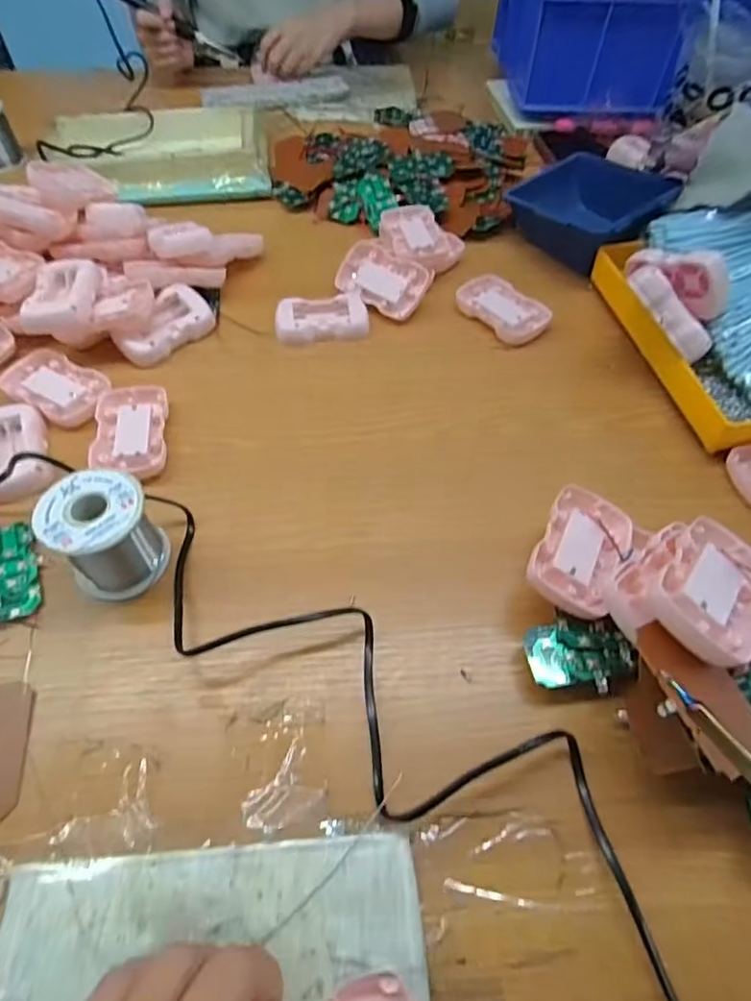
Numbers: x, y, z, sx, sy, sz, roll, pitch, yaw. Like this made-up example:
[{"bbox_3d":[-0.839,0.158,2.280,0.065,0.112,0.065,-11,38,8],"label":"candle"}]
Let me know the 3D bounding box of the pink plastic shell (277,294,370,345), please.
[{"bbox_3d":[-0.051,-0.171,0.532,0.085,0.021,0.049,-8,57,-7],"label":"pink plastic shell"}]

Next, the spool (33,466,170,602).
[{"bbox_3d":[-0.173,0.021,0.363,0.061,0.061,0.061,1,56,-1],"label":"spool"}]

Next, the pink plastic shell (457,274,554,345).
[{"bbox_3d":[0.123,-0.184,0.541,0.056,0.020,0.087,-38,65,-24],"label":"pink plastic shell"}]

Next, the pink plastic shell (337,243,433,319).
[{"bbox_3d":[0.007,-0.215,0.549,0.089,0.019,0.058,37,90,16],"label":"pink plastic shell"}]

